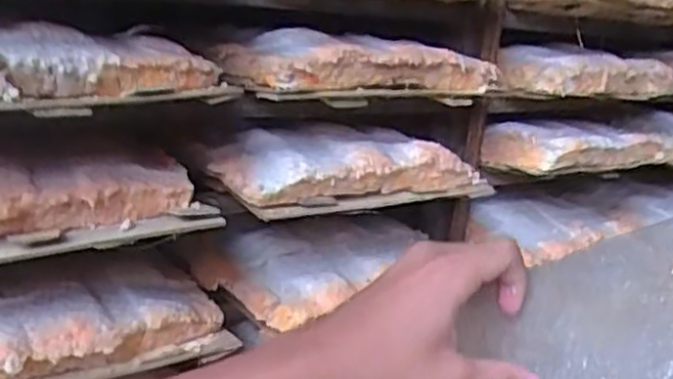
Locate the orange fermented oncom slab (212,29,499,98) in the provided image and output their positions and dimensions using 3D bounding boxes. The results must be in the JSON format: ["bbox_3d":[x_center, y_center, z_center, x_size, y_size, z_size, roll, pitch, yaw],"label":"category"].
[{"bbox_3d":[0.019,-0.102,0.570,0.210,0.039,0.104,-8,20,-36],"label":"orange fermented oncom slab"}]

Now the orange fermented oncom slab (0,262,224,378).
[{"bbox_3d":[-0.190,0.093,0.480,0.224,0.040,0.095,-6,19,-30],"label":"orange fermented oncom slab"}]

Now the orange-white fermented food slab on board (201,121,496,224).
[{"bbox_3d":[0.007,-0.020,0.577,0.228,0.046,0.098,-4,18,-27],"label":"orange-white fermented food slab on board"}]

